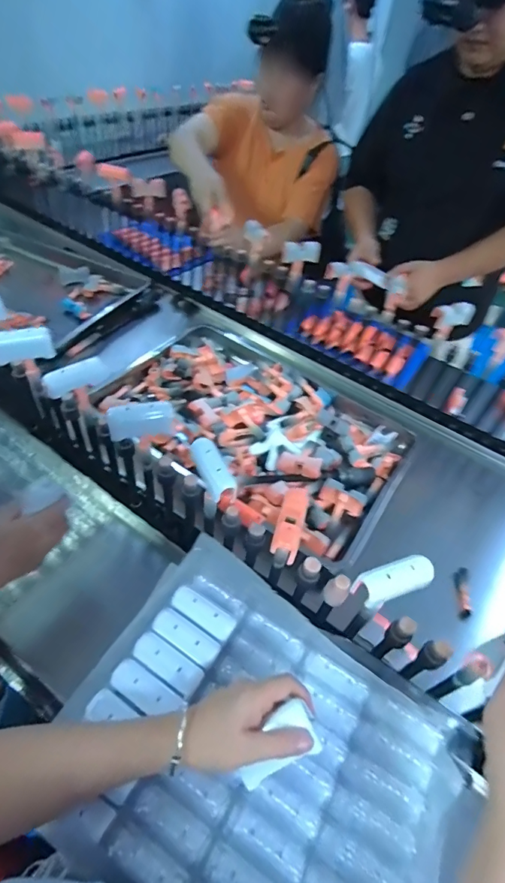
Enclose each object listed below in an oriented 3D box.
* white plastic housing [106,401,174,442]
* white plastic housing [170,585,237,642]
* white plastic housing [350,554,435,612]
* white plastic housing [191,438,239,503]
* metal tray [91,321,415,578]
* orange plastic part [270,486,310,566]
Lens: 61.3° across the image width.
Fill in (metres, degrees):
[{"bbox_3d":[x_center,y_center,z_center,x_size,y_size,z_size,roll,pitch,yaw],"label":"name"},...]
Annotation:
[{"bbox_3d":[-0.138,-0.026,0.525,0.077,0.043,0.019,-11,48,-18],"label":"white plastic housing"},{"bbox_3d":[-0.055,0.188,0.470,0.074,0.018,0.028,26,47,17],"label":"white plastic housing"},{"bbox_3d":[0.135,0.136,0.410,0.086,0.026,0.029,-12,48,-19],"label":"white plastic housing"},{"bbox_3d":[-0.044,0.031,0.474,0.030,0.012,0.078,-21,70,-26],"label":"white plastic housing"},{"bbox_3d":[0.009,-0.045,0.861,0.578,0.060,0.398,28,48,19],"label":"metal tray"},{"bbox_3d":[0.041,0.085,0.449,0.027,0.026,0.078,16,45,9],"label":"orange plastic part"}]

